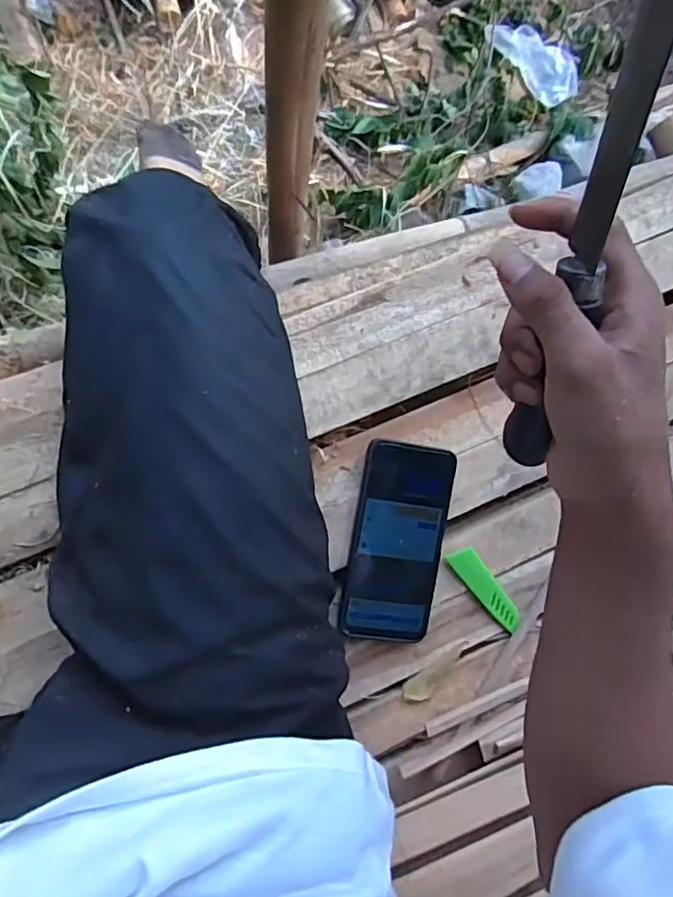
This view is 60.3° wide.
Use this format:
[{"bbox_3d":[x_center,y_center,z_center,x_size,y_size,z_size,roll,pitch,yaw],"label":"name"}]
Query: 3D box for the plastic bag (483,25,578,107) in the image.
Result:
[{"bbox_3d":[0.471,-0.926,1.388,0.254,0.103,0.071,31,82,-6],"label":"plastic bag"}]

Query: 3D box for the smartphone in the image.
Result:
[{"bbox_3d":[0.055,0.082,0.506,0.082,0.012,0.170,9,92,-10],"label":"smartphone"}]

